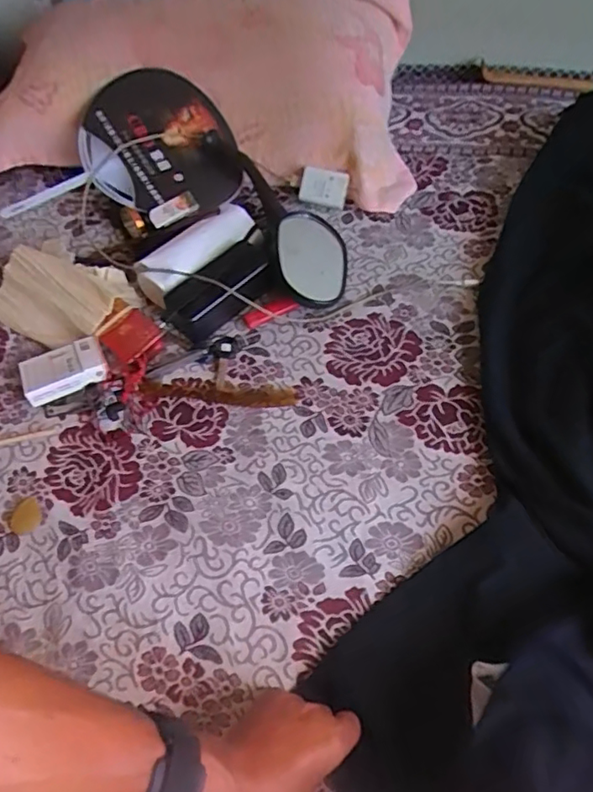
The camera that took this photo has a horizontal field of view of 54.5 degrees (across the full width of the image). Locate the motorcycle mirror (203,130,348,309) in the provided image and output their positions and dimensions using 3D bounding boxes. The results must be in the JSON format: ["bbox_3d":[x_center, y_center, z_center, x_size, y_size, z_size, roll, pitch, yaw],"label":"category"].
[{"bbox_3d":[-0.021,-0.235,0.744,0.090,0.075,0.299,-22,60,-11],"label":"motorcycle mirror"}]

